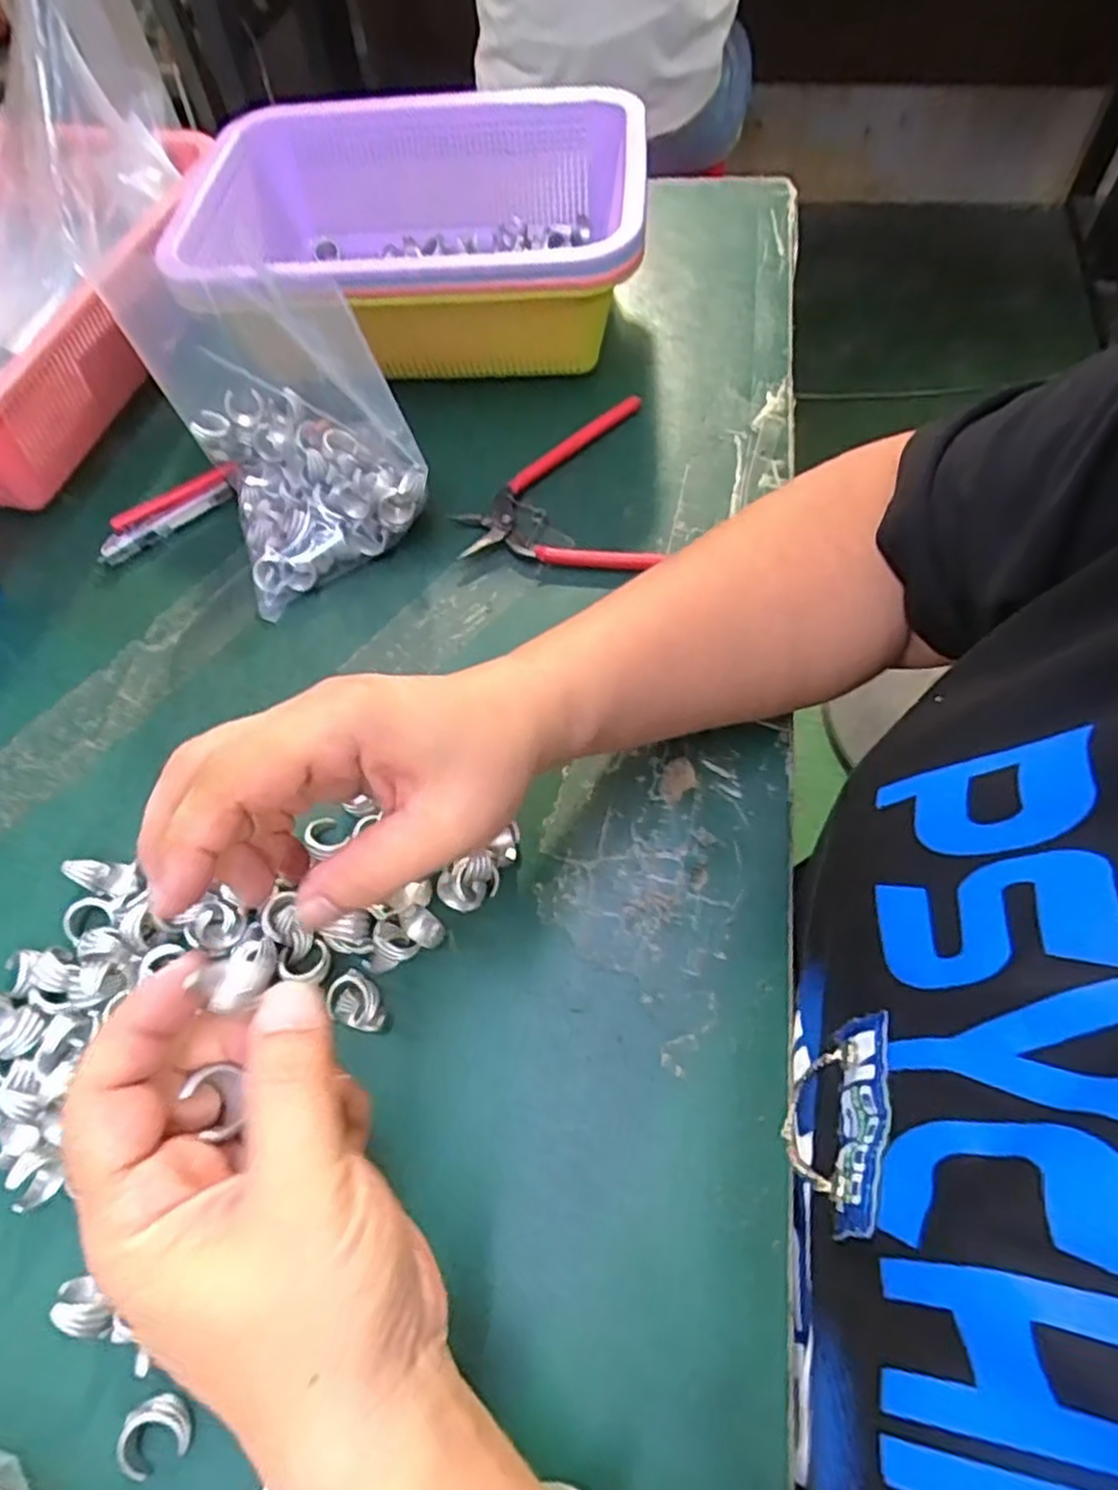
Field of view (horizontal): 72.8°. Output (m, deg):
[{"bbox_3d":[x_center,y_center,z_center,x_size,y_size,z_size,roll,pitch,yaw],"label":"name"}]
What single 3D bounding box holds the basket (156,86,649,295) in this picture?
[{"bbox_3d":[-0.081,-0.308,0.470,0.257,0.101,0.198,0,60,5],"label":"basket"}]

